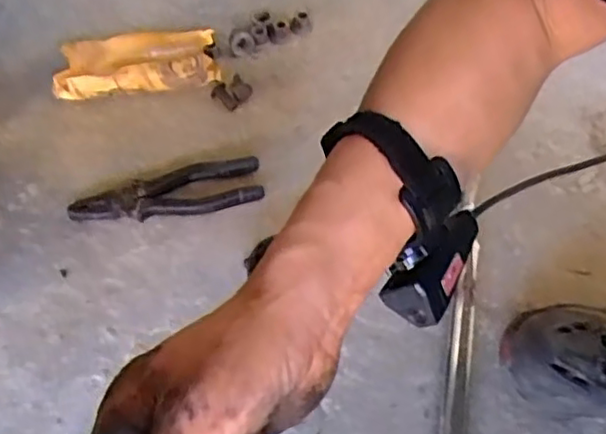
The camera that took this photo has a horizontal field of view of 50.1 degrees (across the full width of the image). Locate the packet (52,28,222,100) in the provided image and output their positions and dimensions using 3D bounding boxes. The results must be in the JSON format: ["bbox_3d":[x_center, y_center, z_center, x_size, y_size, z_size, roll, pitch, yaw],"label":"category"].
[{"bbox_3d":[-0.192,-0.174,0.751,0.186,0.045,0.077,-12,57,-11],"label":"packet"}]

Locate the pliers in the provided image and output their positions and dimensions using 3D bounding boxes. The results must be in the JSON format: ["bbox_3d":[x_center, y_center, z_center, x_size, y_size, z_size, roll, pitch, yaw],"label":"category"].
[{"bbox_3d":[-0.136,-0.019,0.663,0.192,0.020,0.056,-15,58,-13],"label":"pliers"}]

